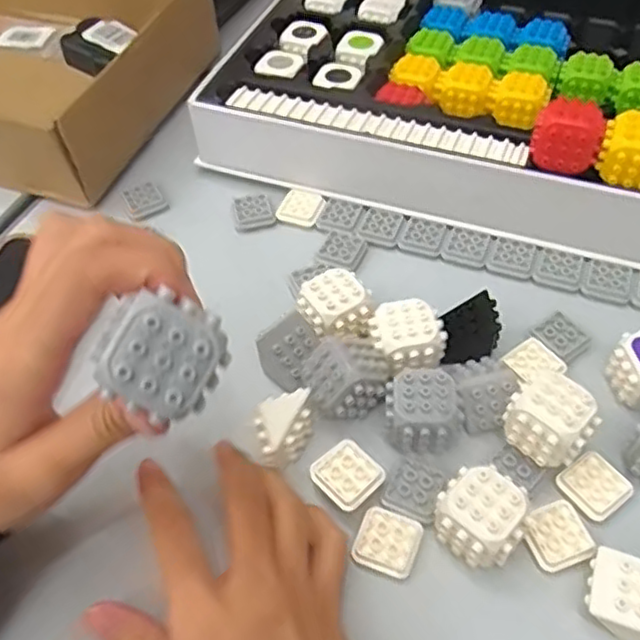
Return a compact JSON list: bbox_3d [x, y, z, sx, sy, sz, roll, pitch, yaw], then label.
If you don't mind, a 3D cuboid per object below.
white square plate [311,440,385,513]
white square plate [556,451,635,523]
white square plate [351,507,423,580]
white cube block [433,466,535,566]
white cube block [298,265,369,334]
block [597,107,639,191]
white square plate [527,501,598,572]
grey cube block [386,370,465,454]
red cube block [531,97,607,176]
[{"bbox_3d":[0.013,0.074,0.318,0.028,0.005,0.029,-34,56,-24],"label":"white square plate"},{"bbox_3d":[0.130,0.079,0.317,0.028,0.008,0.028,-30,56,-18],"label":"white square plate"},{"bbox_3d":[0.031,0.101,0.306,0.028,0.004,0.028,15,55,15],"label":"white square plate"},{"bbox_3d":[0.072,0.088,0.297,0.036,0.029,0.034,36,62,27],"label":"white cube block"},{"bbox_3d":[0.009,-0.005,0.371,0.034,0.033,0.030,-25,55,-15],"label":"white cube block"},{"bbox_3d":[0.174,-0.094,0.366,0.036,0.031,0.029,16,55,16],"label":"block"},{"bbox_3d":[0.107,0.099,0.304,0.027,0.007,0.027,-18,53,-10],"label":"white square plate"},{"bbox_3d":[0.051,0.047,0.330,0.036,0.031,0.034,-1,52,3],"label":"grey cube block"},{"bbox_3d":[0.139,-0.104,0.374,0.036,0.029,0.031,14,55,14],"label":"red cube block"}]

